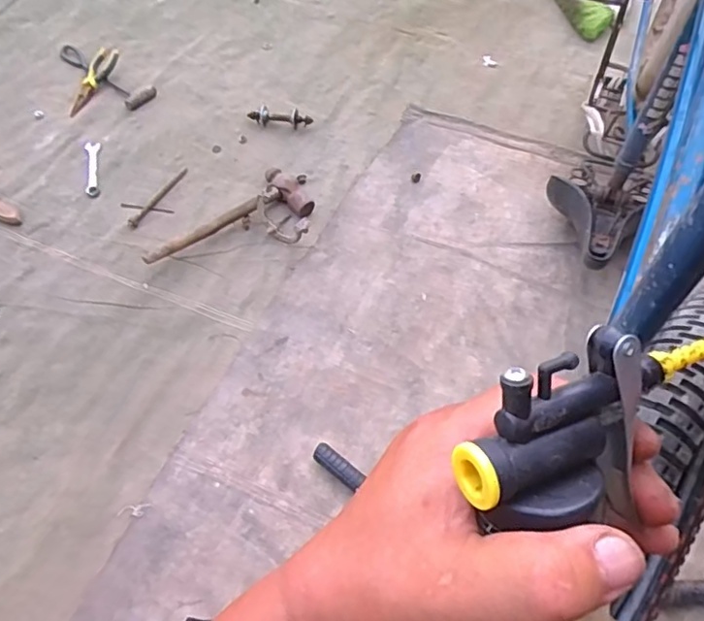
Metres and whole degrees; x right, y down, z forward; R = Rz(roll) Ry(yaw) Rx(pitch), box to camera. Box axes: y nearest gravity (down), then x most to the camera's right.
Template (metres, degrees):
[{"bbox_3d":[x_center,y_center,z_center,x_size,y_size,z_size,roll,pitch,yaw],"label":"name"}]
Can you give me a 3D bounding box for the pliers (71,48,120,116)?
[{"bbox_3d":[-0.557,-0.494,1.256,0.048,0.024,0.172,25,81,11],"label":"pliers"}]

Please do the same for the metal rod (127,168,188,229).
[{"bbox_3d":[-0.371,-0.218,1.118,0.016,0.013,0.166,24,60,14],"label":"metal rod"}]

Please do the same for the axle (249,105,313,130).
[{"bbox_3d":[-0.147,-0.397,1.204,0.132,0.033,0.042,4,57,2],"label":"axle"}]

